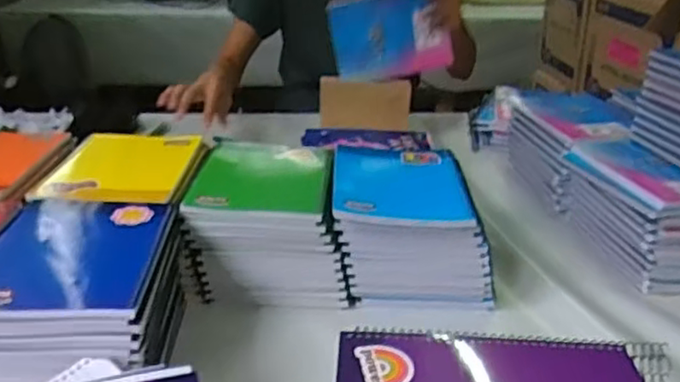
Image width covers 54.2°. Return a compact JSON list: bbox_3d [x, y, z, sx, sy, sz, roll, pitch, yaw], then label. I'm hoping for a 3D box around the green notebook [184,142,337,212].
[{"bbox_3d":[-0.086,-0.019,0.763,0.146,0.008,0.181,2,26,2],"label":"green notebook"}]

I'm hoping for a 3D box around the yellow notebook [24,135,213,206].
[{"bbox_3d":[-0.244,-0.031,0.774,0.153,0.015,0.190,2,26,1],"label":"yellow notebook"}]

